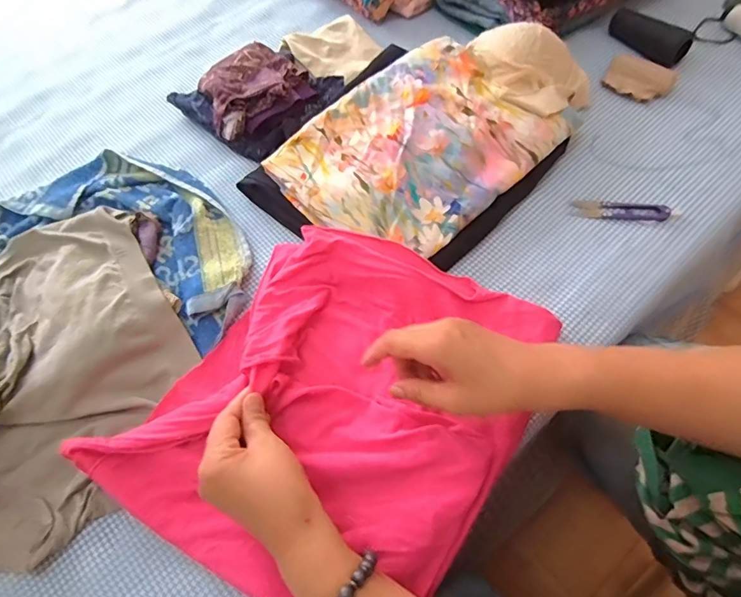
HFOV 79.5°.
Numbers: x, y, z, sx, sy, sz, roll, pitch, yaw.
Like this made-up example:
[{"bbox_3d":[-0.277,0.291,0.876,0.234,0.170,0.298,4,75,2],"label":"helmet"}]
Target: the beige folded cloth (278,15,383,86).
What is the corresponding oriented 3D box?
[{"bbox_3d":[-0.047,-0.348,0.632,0.107,0.029,0.121,-37,66,-15],"label":"beige folded cloth"}]

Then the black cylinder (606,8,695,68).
[{"bbox_3d":[0.369,-0.351,0.590,0.031,0.036,0.103,-37,66,-15],"label":"black cylinder"}]

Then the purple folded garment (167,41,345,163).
[{"bbox_3d":[-0.149,-0.272,0.584,0.180,0.051,0.167,35,70,20],"label":"purple folded garment"}]

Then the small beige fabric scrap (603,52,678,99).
[{"bbox_3d":[0.339,-0.279,0.562,0.079,0.034,0.041,19,65,14],"label":"small beige fabric scrap"}]

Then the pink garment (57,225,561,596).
[{"bbox_3d":[-0.027,0.087,0.393,0.287,0.043,0.320,27,67,17],"label":"pink garment"}]

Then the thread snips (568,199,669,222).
[{"bbox_3d":[0.275,-0.098,0.493,0.099,0.009,0.022,6,63,7],"label":"thread snips"}]

